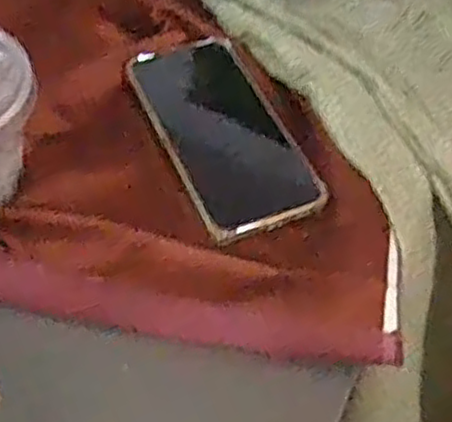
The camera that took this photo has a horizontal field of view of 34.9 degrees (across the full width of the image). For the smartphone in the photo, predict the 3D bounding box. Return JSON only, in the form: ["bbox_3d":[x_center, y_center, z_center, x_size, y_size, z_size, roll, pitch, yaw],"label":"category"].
[{"bbox_3d":[-0.002,-0.053,0.462,0.077,0.007,0.161,-18,56,-17],"label":"smartphone"}]

